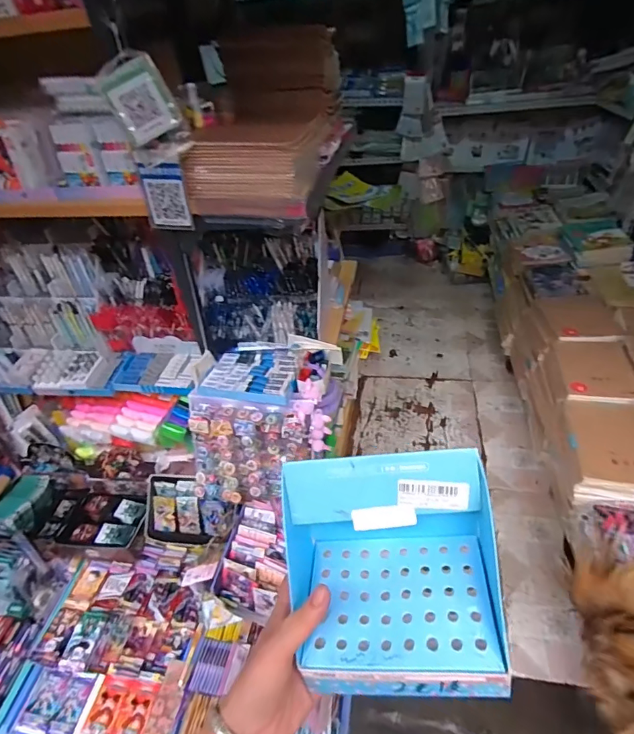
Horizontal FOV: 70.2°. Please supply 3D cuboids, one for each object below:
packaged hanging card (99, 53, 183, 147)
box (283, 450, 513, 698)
[{"bbox_3d":[-0.305,-0.466,0.790,0.104,0.114,0.020,-37,30,-7],"label":"packaged hanging card"},{"bbox_3d":[0.057,0.158,0.353,0.160,0.124,0.130,-2,40,6],"label":"box"}]

